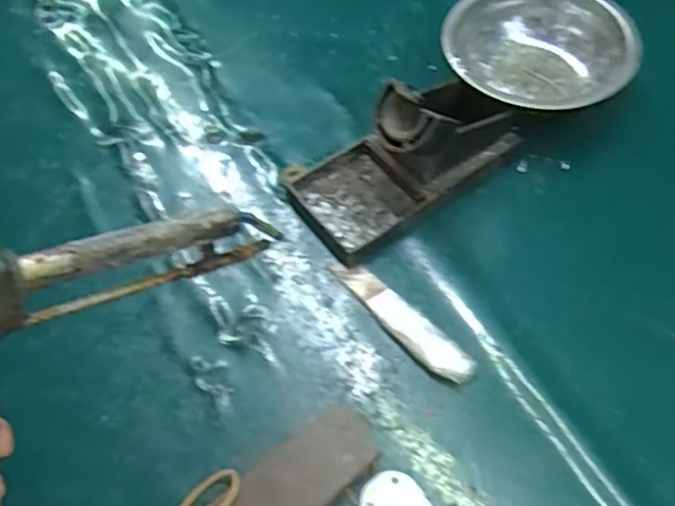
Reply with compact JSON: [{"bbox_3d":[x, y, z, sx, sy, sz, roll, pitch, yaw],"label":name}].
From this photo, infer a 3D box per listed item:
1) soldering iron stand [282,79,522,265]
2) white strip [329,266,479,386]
[{"bbox_3d":[0.043,-0.073,0.414,0.151,0.063,0.082,-32,63,-17],"label":"soldering iron stand"},{"bbox_3d":[0.037,0.038,0.373,0.021,0.008,0.102,-36,64,-20],"label":"white strip"}]

